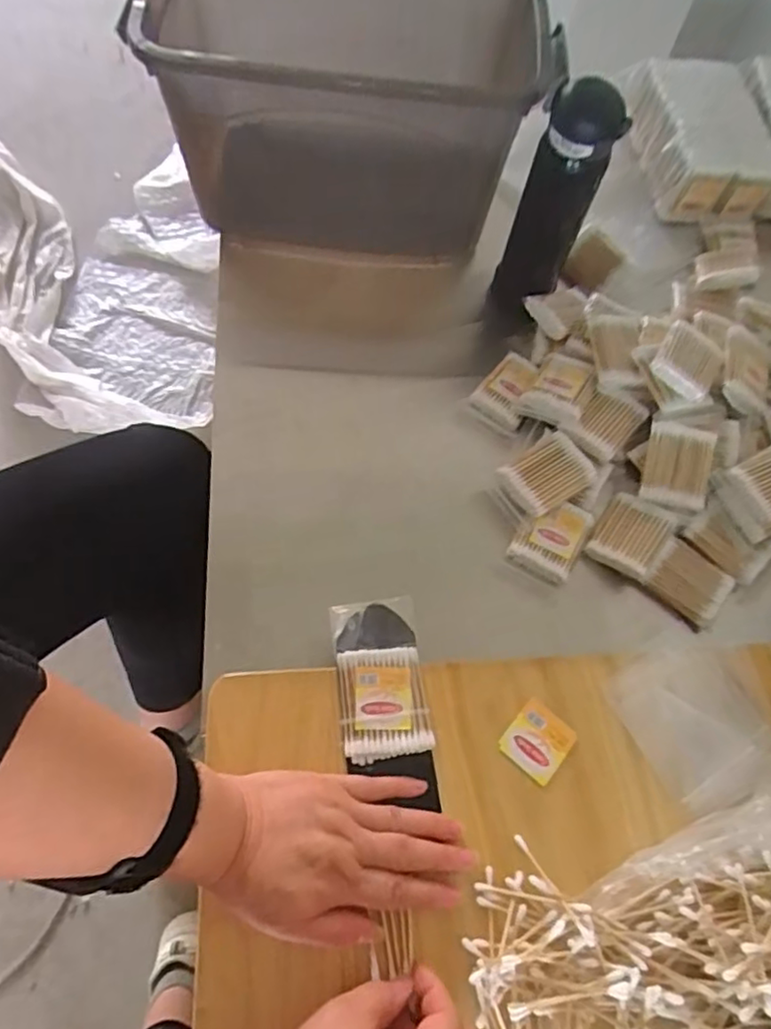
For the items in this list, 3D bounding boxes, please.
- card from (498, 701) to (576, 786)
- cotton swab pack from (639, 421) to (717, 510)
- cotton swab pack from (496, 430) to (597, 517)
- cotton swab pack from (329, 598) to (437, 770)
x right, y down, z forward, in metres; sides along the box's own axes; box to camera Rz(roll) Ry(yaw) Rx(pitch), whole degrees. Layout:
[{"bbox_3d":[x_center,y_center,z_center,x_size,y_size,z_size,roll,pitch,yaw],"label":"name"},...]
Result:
[{"bbox_3d":[0.110,0.163,0.443,0.042,0.004,0.044,39,69,15],"label":"card"},{"bbox_3d":[0.270,-0.044,0.565,0.059,0.010,0.073,11,89,1],"label":"cotton swab pack"},{"bbox_3d":[0.149,-0.038,0.568,0.072,0.022,0.062,-33,70,-17],"label":"cotton swab pack"},{"bbox_3d":[-0.004,0.117,0.453,0.063,0.014,0.116,-6,65,-6],"label":"cotton swab pack"}]

